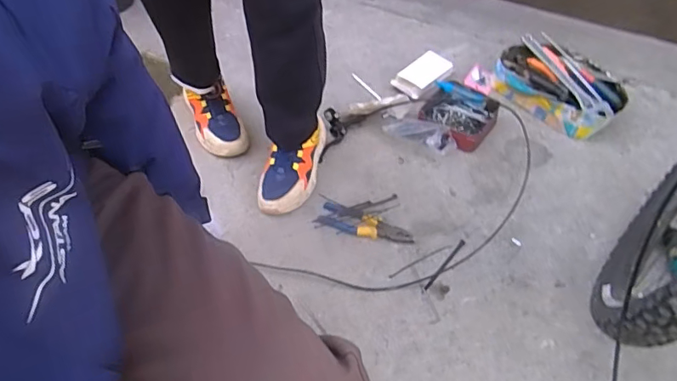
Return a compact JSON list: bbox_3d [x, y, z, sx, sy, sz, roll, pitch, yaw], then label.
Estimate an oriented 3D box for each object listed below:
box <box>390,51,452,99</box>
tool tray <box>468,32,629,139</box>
[{"bbox_3d":[0.216,-0.296,1.272,0.154,0.035,0.098,-37,62,-28],"label":"box"},{"bbox_3d":[0.535,-0.275,1.249,0.348,0.090,0.234,36,58,23],"label":"tool tray"}]

